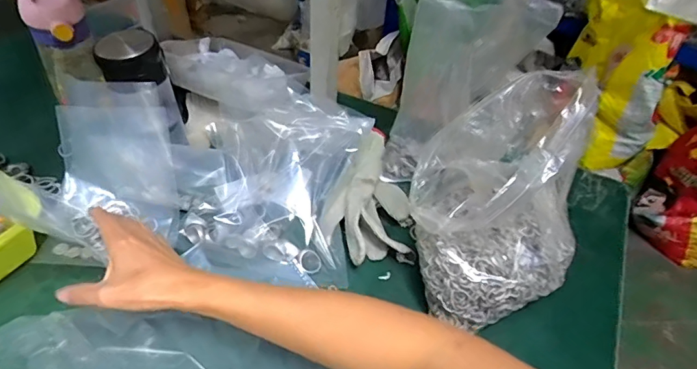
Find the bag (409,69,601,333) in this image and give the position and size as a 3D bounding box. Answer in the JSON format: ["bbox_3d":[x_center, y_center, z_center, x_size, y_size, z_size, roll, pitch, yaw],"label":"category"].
[{"bbox_3d":[0.149,0.016,0.440,0.158,0.182,0.154,-4,46,-10],"label":"bag"}]

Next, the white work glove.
[{"bbox_3d":[0.029,0.010,0.552,0.104,0.053,0.181,6,45,0],"label":"white work glove"}]

